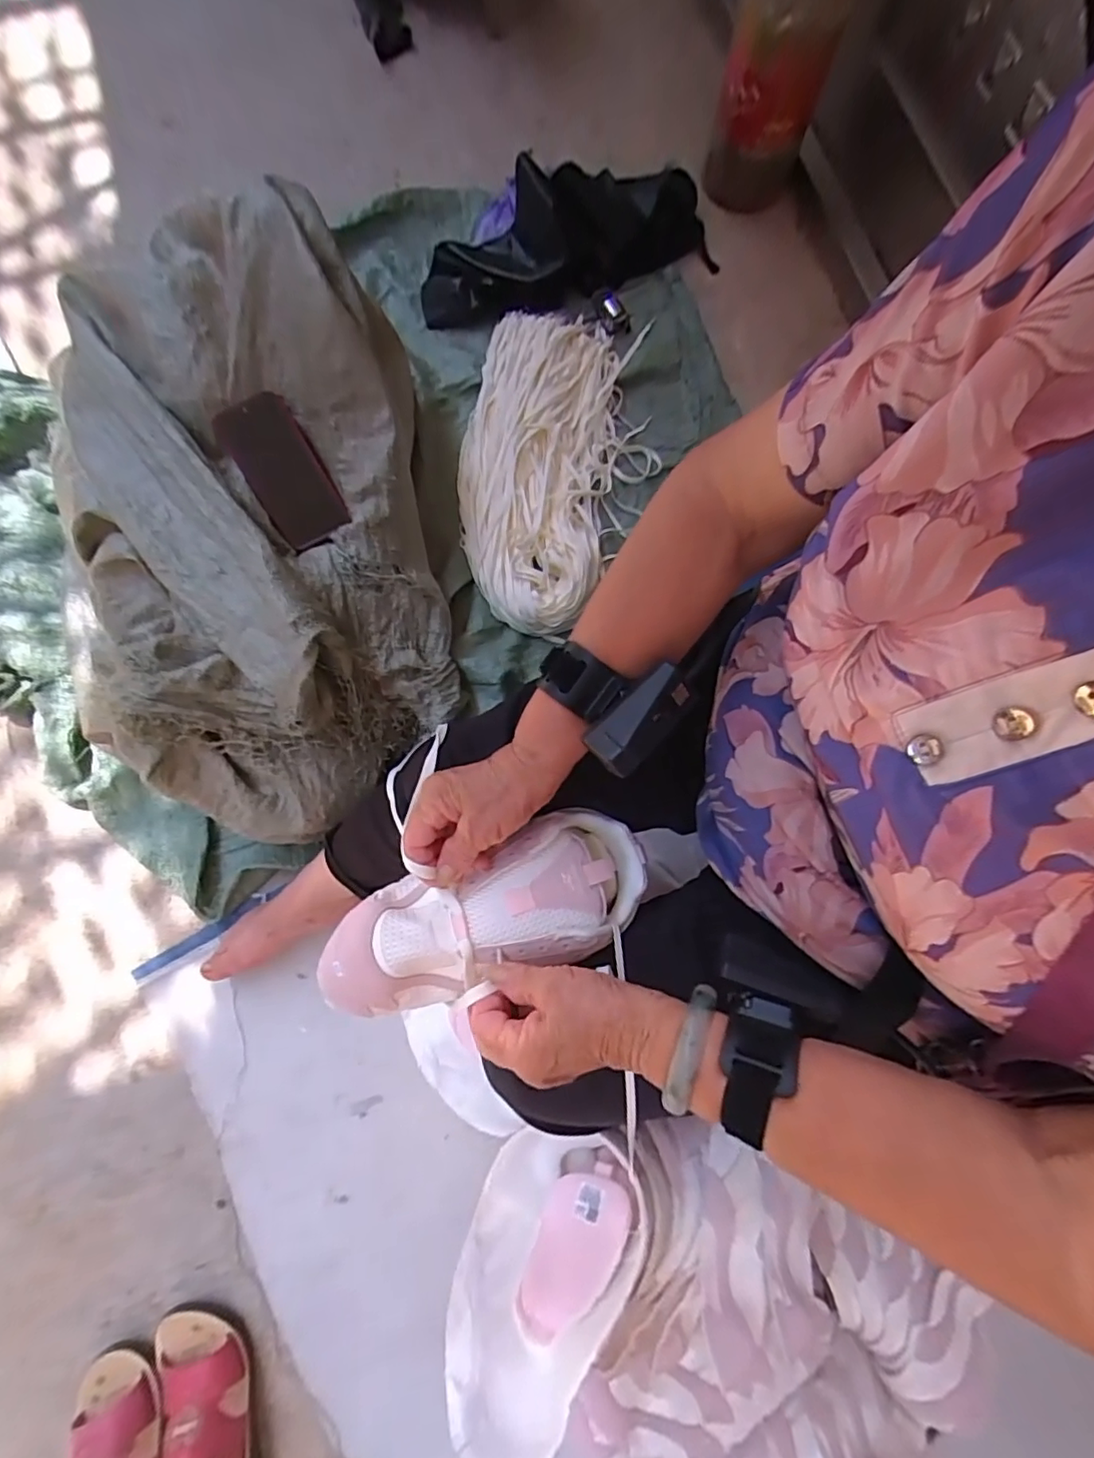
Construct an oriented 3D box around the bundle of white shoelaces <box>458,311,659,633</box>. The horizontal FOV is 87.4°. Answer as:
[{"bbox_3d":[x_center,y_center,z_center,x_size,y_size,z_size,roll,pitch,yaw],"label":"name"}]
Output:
[{"bbox_3d":[0.011,-0.414,0.872,0.291,0.064,0.555,12,77,1],"label":"bundle of white shoelaces"}]

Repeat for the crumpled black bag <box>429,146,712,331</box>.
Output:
[{"bbox_3d":[0.028,-0.840,0.961,0.493,0.121,0.191,-16,78,-8],"label":"crumpled black bag"}]

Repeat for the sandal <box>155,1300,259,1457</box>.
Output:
[{"bbox_3d":[-0.361,0.754,0.599,0.087,0.094,0.228,-18,78,-5],"label":"sandal"}]

